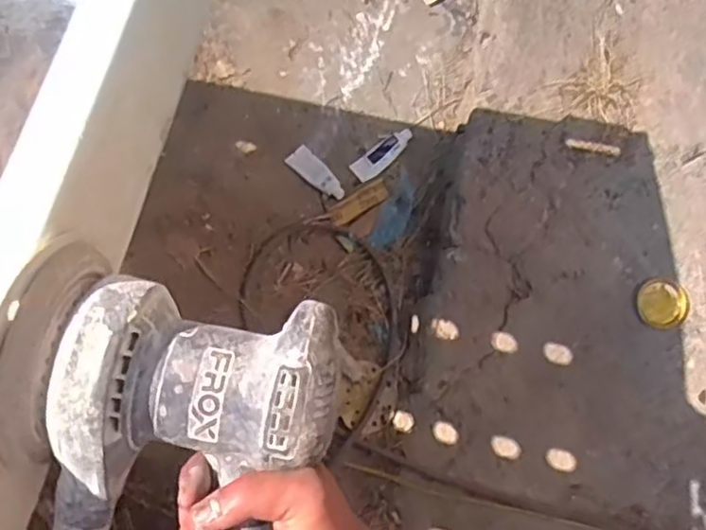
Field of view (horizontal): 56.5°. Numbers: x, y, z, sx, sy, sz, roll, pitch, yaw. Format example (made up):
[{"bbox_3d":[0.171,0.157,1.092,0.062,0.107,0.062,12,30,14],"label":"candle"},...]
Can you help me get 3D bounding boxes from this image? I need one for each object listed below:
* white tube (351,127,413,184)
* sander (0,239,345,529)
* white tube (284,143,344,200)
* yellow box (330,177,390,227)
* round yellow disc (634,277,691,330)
[{"bbox_3d":[0.069,-0.249,1.476,0.156,0.020,0.058,-37,77,-11],"label":"white tube"},{"bbox_3d":[-0.111,0.124,0.380,0.177,0.119,0.230,12,71,2],"label":"sander"},{"bbox_3d":[-0.080,-0.204,1.461,0.057,0.026,0.155,-42,78,-12],"label":"white tube"},{"bbox_3d":[0.014,-0.136,1.420,0.138,0.012,0.050,-34,77,-10],"label":"yellow box"},{"bbox_3d":[0.598,0.074,1.274,0.097,0.014,0.097,0,83,4],"label":"round yellow disc"}]

